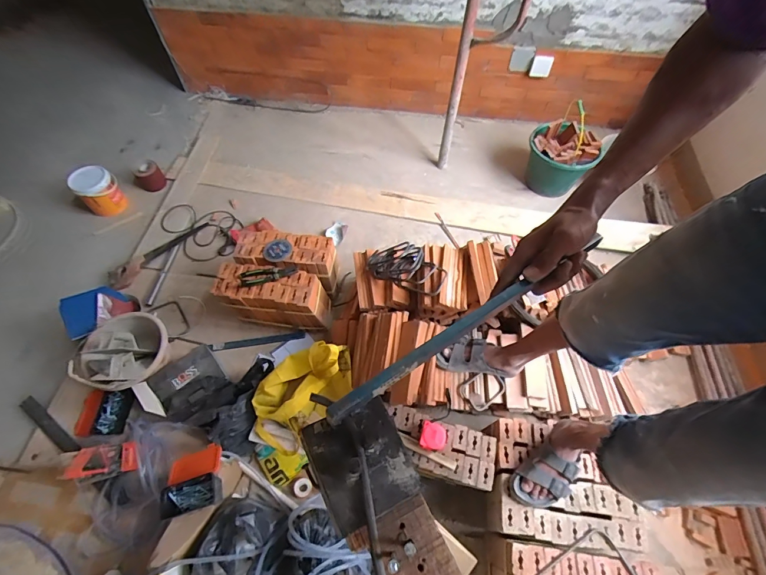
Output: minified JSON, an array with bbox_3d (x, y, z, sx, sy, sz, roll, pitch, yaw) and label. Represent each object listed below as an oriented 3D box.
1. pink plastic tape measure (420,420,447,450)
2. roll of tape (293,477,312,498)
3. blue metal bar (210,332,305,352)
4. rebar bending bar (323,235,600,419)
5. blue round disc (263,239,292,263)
[{"bbox_3d":[0.136,0.399,1.008,0.068,0.046,0.070,16,61,8],"label":"pink plastic tape measure"},{"bbox_3d":[-0.243,0.607,1.140,0.055,0.010,0.053,0,60,-1],"label":"roll of tape"},{"bbox_3d":[-0.467,0.201,1.404,0.344,0.018,0.027,-9,61,-6],"label":"blue metal bar"},{"bbox_3d":[0.108,0.025,0.387,0.375,0.011,0.015,-28,64,-23],"label":"rebar bending bar"},{"bbox_3d":[-0.372,-0.131,1.325,0.097,0.005,0.096,0,60,-1],"label":"blue round disc"}]

